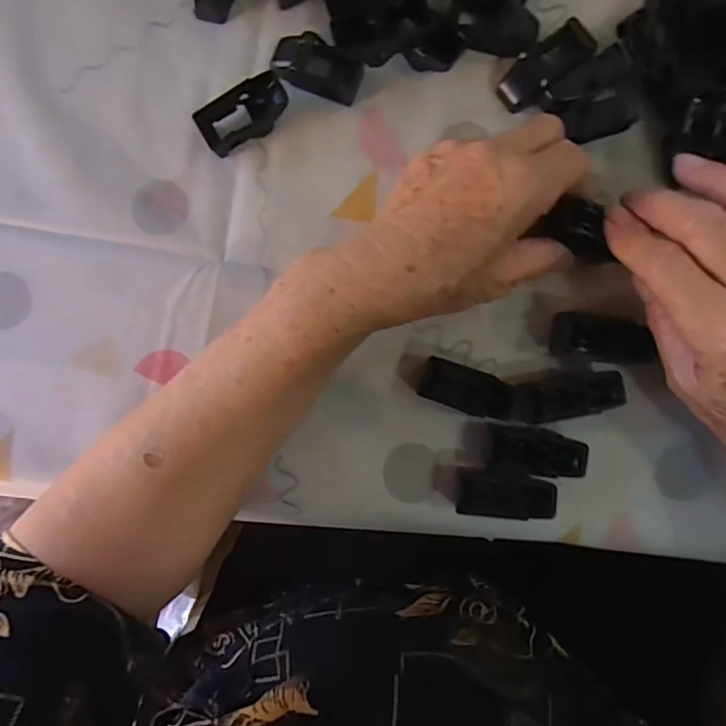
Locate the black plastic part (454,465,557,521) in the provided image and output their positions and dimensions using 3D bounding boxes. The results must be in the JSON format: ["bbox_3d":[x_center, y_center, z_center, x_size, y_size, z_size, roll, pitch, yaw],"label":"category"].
[{"bbox_3d":[0.075,0.068,0.282,0.049,0.020,0.024,4,90,4],"label":"black plastic part"}]

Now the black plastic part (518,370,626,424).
[{"bbox_3d":[0.108,0.017,0.281,0.053,0.015,0.022,-9,89,4],"label":"black plastic part"}]

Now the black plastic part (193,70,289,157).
[{"bbox_3d":[-0.064,-0.136,0.290,0.049,0.017,0.025,-34,88,3],"label":"black plastic part"}]

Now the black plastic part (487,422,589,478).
[{"bbox_3d":[0.090,0.045,0.281,0.048,0.020,0.024,7,90,4],"label":"black plastic part"}]

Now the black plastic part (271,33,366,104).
[{"bbox_3d":[-0.026,-0.161,0.290,0.048,0.016,0.025,26,92,3],"label":"black plastic part"}]

